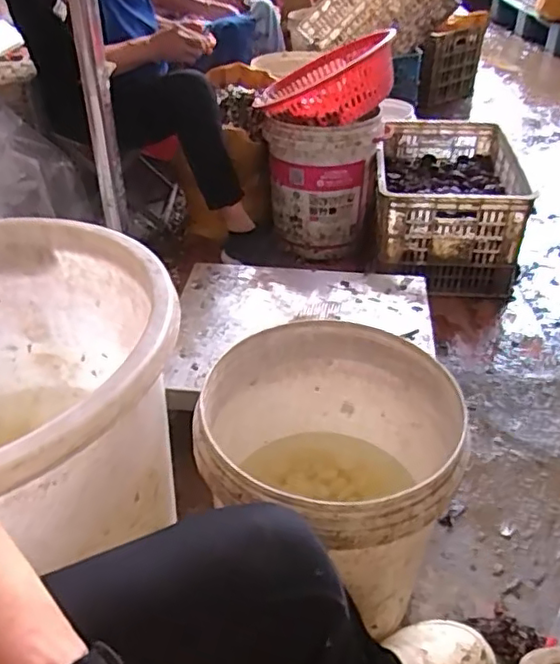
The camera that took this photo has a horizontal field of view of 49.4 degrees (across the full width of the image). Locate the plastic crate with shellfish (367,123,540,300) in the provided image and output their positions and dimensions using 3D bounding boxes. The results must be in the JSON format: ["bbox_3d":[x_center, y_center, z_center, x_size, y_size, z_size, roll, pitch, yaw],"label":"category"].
[{"bbox_3d":[0.451,-0.353,1.686,0.372,0.275,0.532,5,38,8],"label":"plastic crate with shellfish"}]

